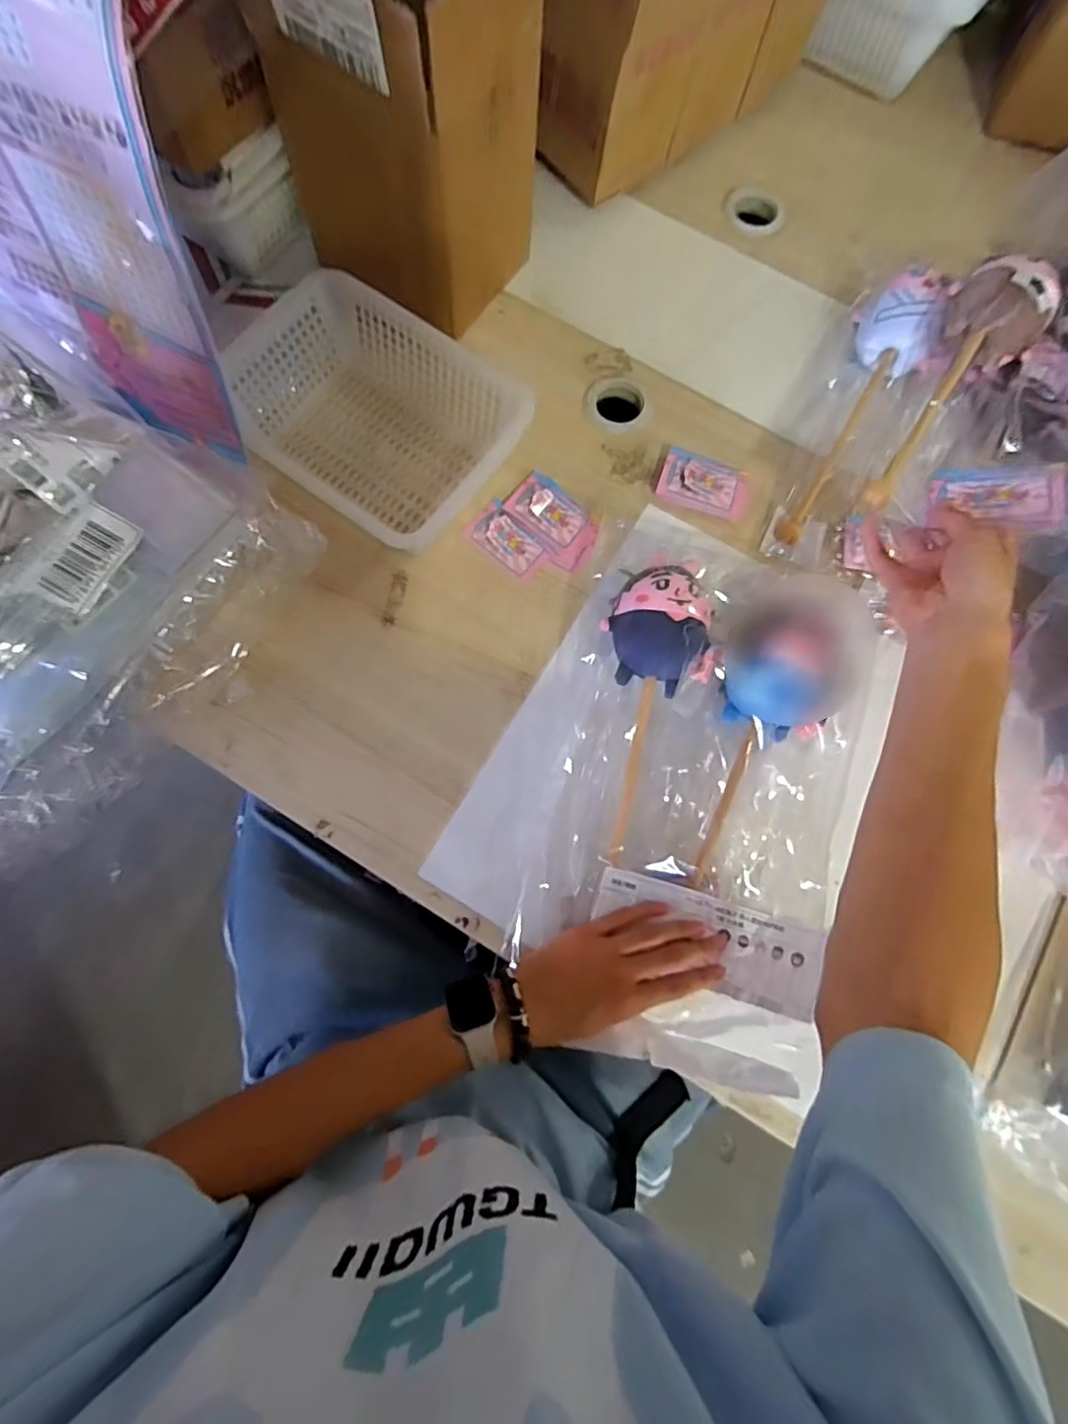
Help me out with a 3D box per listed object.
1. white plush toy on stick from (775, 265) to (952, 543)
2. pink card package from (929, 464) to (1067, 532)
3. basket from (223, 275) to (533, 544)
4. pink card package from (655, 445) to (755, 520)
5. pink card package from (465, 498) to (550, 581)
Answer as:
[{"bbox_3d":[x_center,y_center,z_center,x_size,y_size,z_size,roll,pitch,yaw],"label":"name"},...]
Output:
[{"bbox_3d":[0.327,-0.304,0.620,0.074,0.054,0.312,25,91,5],"label":"white plush toy on stick"},{"bbox_3d":[0.358,-0.164,0.464,0.093,0.004,0.066,10,65,31],"label":"pink card package"},{"bbox_3d":[-0.147,-0.273,0.583,0.255,0.088,0.193,38,79,8],"label":"basket"},{"bbox_3d":[0.175,-0.232,0.620,0.094,0.019,0.056,16,77,3],"label":"pink card package"},{"bbox_3d":[-0.026,-0.171,0.605,0.081,0.004,0.046,43,80,9],"label":"pink card package"}]

